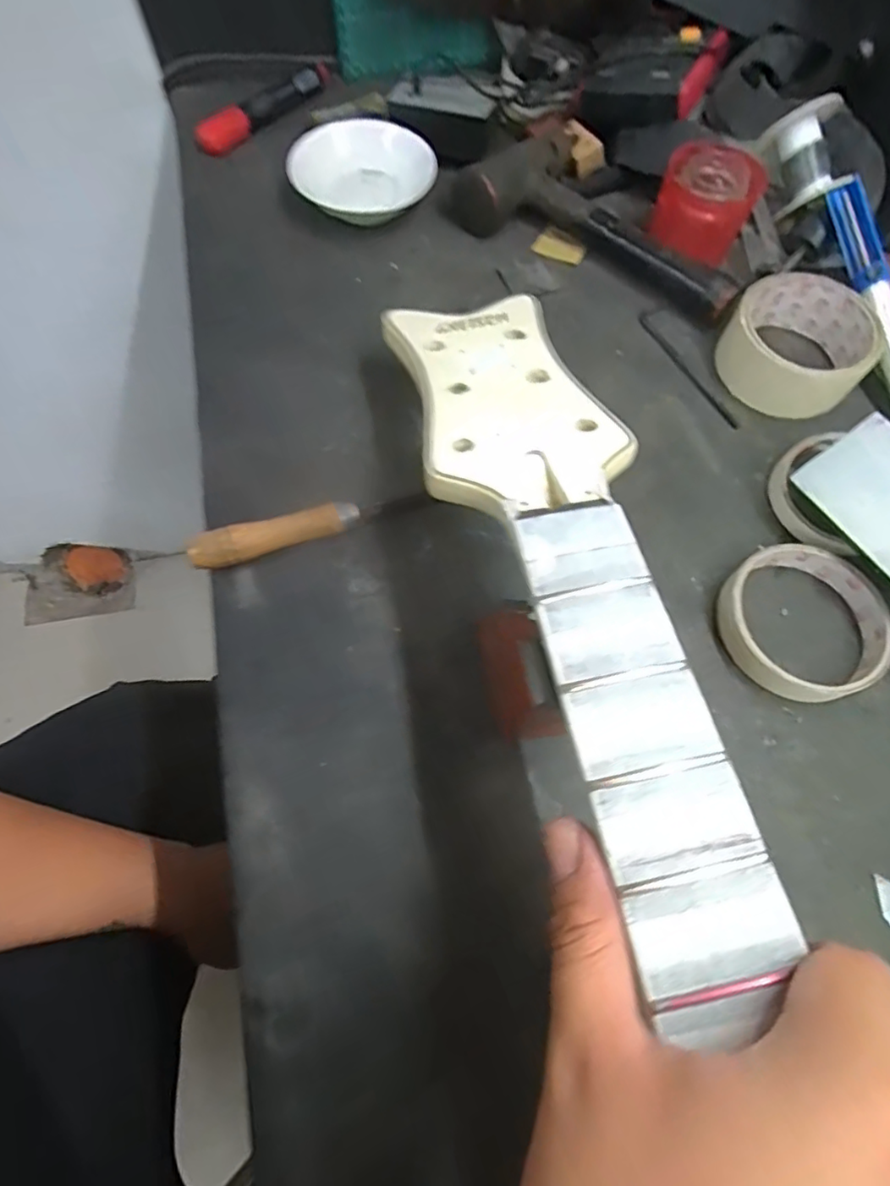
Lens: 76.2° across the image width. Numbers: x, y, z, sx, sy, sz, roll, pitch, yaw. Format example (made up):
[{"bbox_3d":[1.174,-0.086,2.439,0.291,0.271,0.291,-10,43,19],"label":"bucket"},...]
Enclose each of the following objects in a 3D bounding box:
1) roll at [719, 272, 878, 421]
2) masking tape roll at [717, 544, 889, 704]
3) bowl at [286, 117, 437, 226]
[{"bbox_3d":[0.230,-0.161,0.371,0.086,0.037,0.085,0,67,-1],"label":"roll"},{"bbox_3d":[0.193,0.014,0.304,0.089,0.023,0.082,0,67,-1],"label":"masking tape roll"},{"bbox_3d":[-0.063,-0.317,0.430,0.103,0.029,0.103,0,67,-1],"label":"bowl"}]

